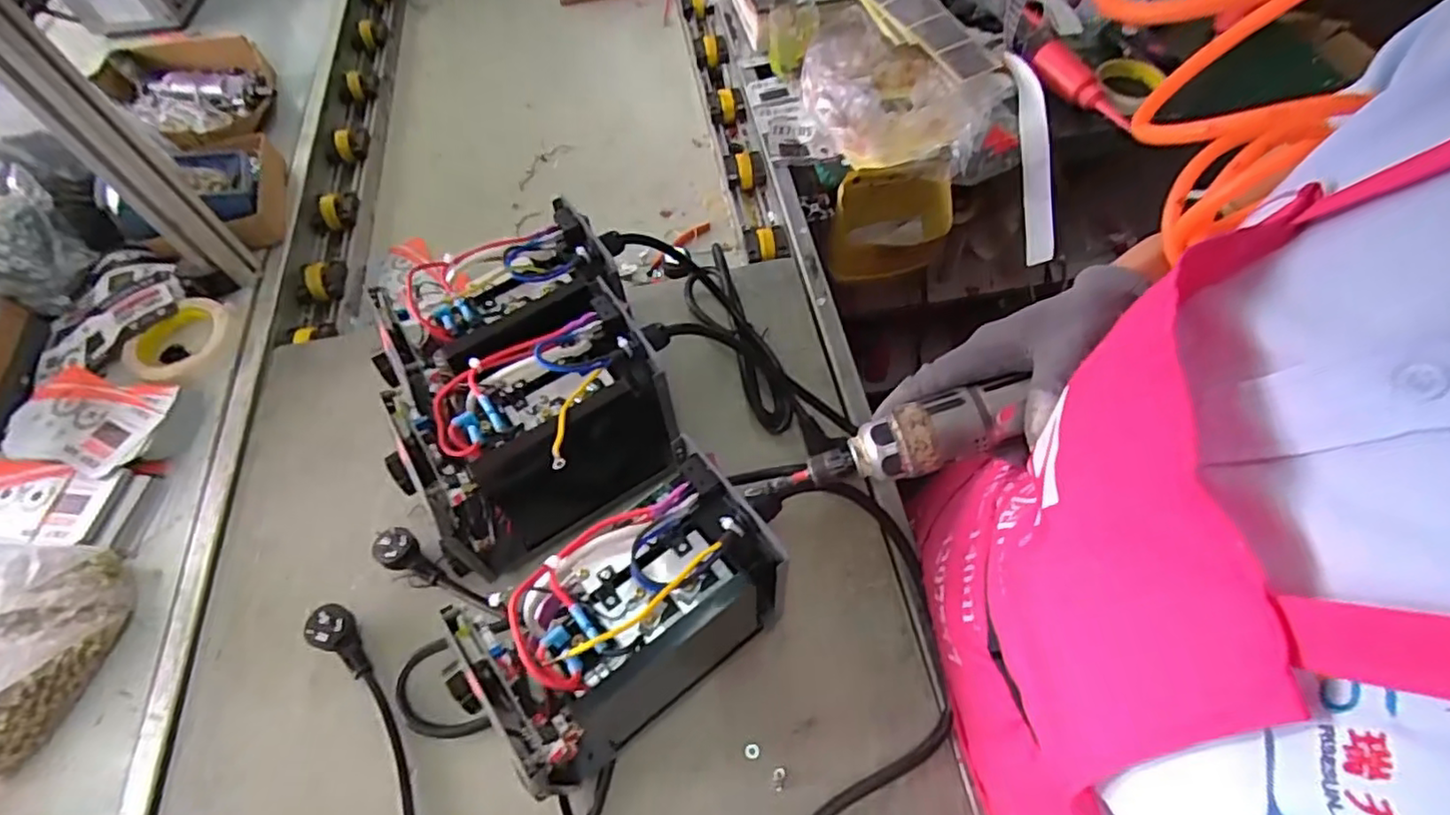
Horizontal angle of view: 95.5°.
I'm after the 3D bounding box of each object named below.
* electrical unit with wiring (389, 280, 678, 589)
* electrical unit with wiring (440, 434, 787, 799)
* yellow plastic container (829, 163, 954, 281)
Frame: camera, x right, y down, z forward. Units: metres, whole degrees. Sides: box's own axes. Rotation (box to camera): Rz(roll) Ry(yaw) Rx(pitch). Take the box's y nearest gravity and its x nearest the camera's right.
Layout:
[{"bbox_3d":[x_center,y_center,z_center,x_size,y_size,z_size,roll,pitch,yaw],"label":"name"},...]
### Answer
[{"bbox_3d":[-0.149,0.031,0.558,0.214,0.153,0.148,-31,62,-14],"label":"electrical unit with wiring"},{"bbox_3d":[-0.060,0.145,0.474,0.208,0.154,0.116,-36,64,-17],"label":"electrical unit with wiring"},{"bbox_3d":[0.214,-0.241,0.862,0.159,0.137,0.073,-11,59,-3],"label":"yellow plastic container"}]

